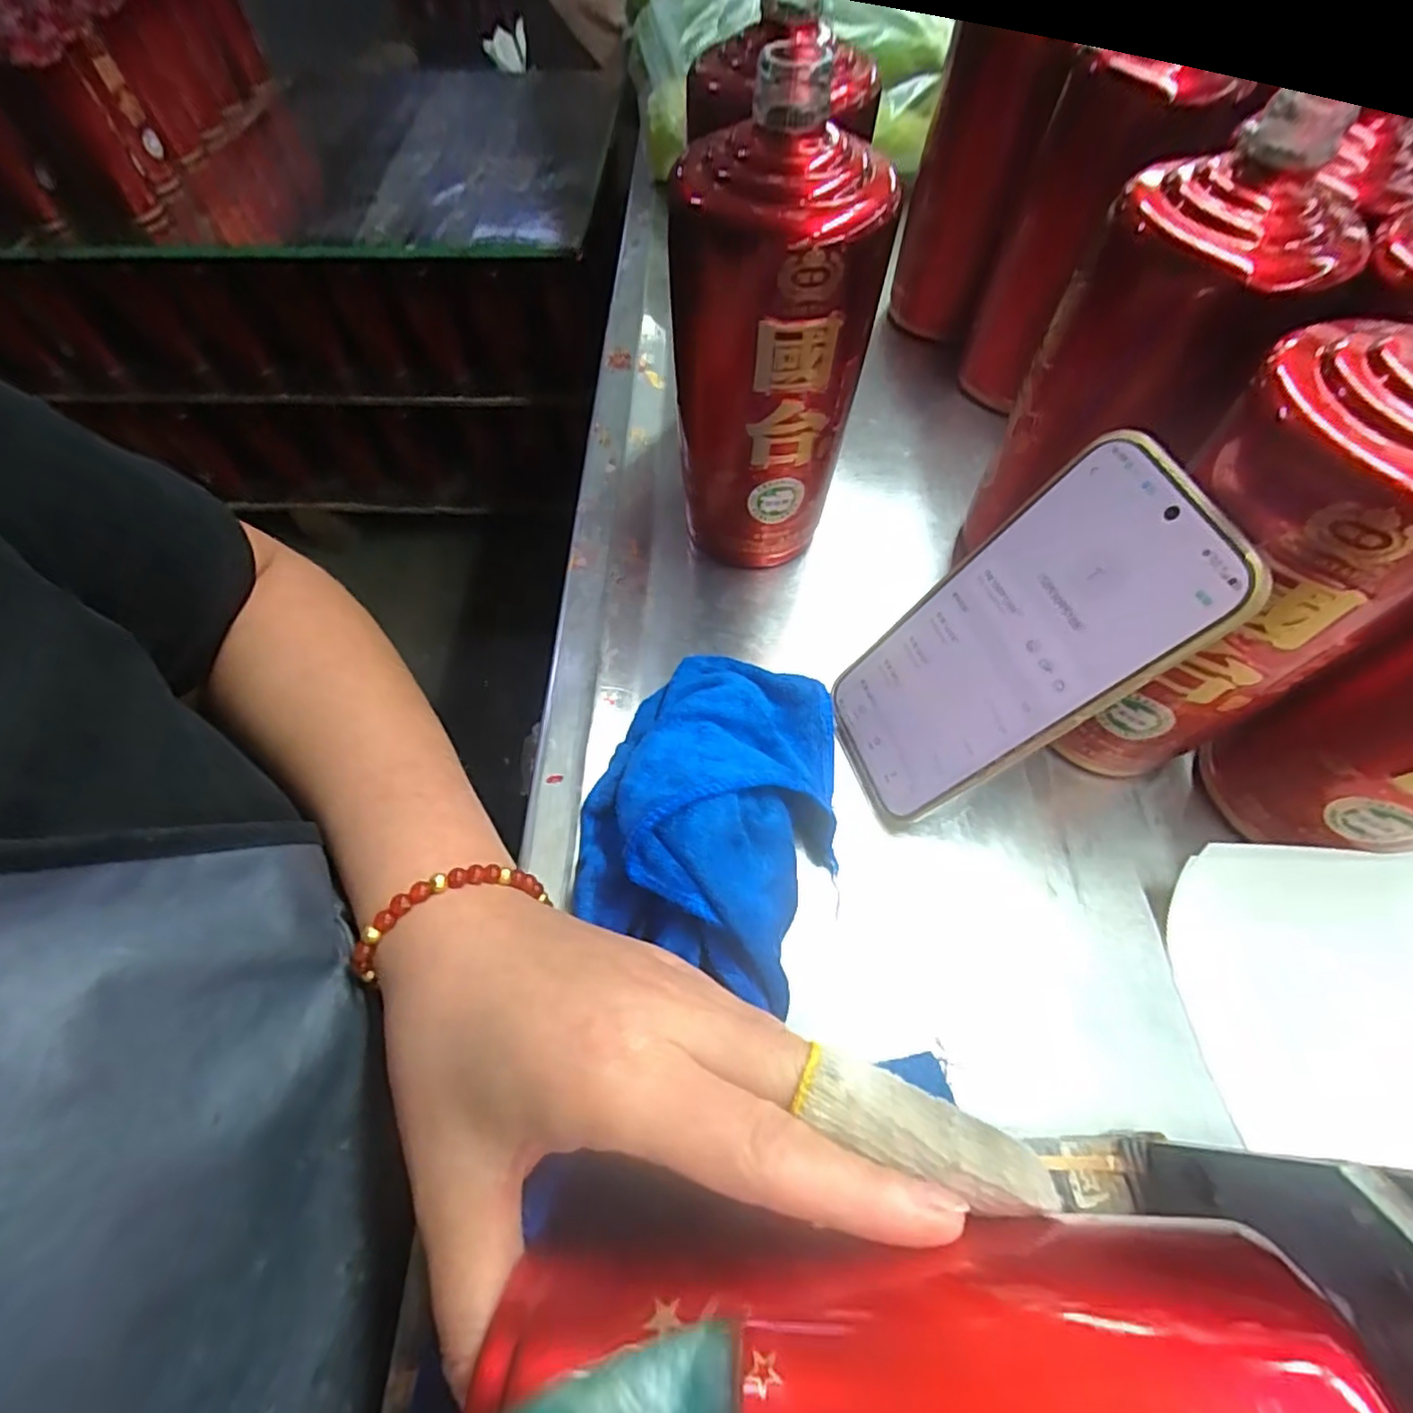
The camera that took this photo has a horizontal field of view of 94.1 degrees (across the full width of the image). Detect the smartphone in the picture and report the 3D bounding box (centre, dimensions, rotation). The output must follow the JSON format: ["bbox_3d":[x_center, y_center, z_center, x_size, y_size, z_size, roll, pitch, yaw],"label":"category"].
[{"bbox_3d":[0.108,-0.020,0.248,0.006,0.157,0.075,0,56,-35],"label":"smartphone"}]

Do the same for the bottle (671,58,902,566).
[{"bbox_3d":[0.026,-0.141,0.293,0.080,0.187,0.064,-3,60,-3],"label":"bottle"}]

